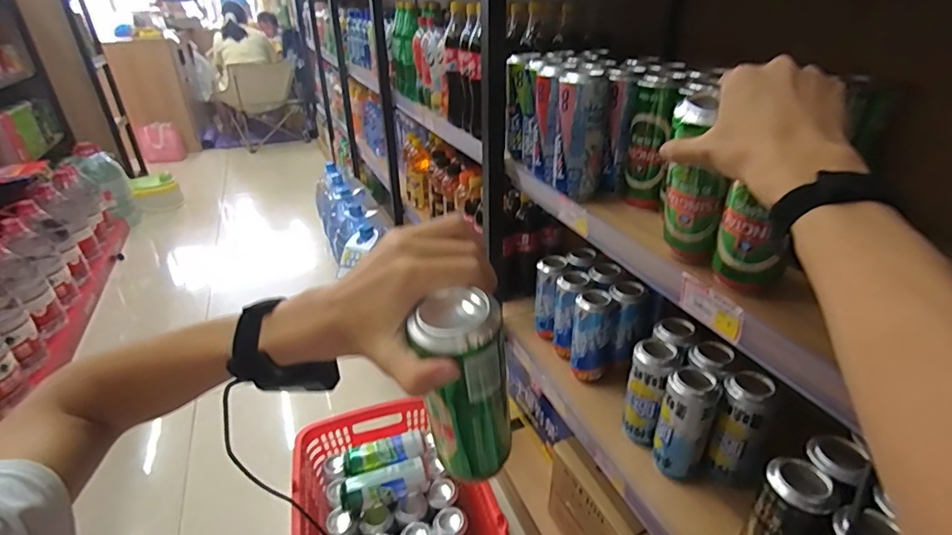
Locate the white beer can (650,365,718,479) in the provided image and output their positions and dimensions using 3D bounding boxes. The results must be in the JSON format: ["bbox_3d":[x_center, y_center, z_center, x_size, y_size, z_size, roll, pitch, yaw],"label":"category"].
[{"bbox_3d":[0.283,0.213,0.662,0.053,0.151,0.057,-1,30,0],"label":"white beer can"}]

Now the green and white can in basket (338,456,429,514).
[{"bbox_3d":[-0.177,0.430,0.941,0.171,0.068,0.064,-15,33,-23],"label":"green and white can in basket"}]

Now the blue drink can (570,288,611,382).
[{"bbox_3d":[0.197,0.120,0.825,0.055,0.160,0.055,8,31,16],"label":"blue drink can"}]

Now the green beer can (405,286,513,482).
[{"bbox_3d":[-0.006,0.097,0.361,0.058,0.164,0.059,-3,36,2],"label":"green beer can"}]

